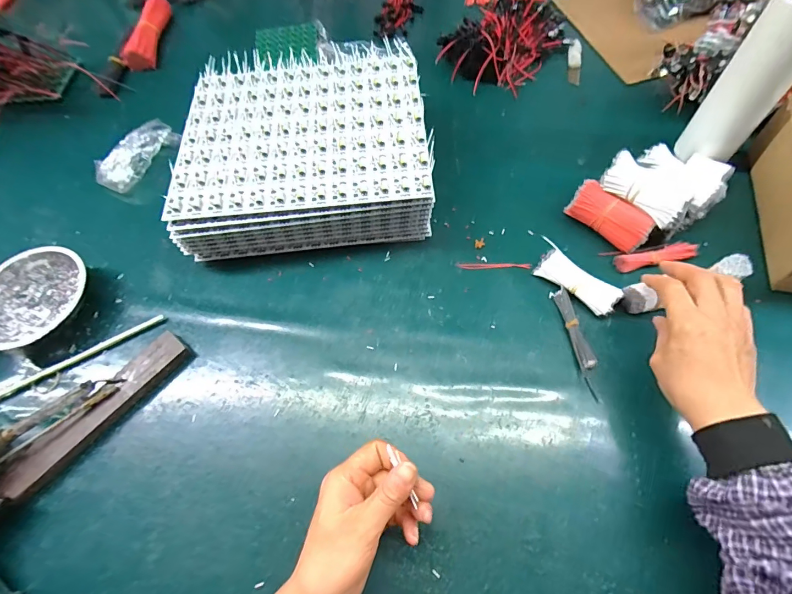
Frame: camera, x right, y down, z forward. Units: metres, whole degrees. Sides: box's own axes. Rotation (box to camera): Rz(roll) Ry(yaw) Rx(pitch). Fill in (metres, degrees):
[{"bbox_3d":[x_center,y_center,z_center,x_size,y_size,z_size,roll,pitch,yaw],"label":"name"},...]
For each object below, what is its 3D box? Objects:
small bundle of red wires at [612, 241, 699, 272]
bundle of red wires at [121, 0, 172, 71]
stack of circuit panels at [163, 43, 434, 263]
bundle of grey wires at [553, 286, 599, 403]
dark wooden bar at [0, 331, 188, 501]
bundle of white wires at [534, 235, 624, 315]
[{"bbox_3d":[0.296,-0.045,0.459,0.088,0.014,0.023,-12,62,-3],"label":"small bundle of red wires"},{"bbox_3d":[-0.410,-0.433,0.662,0.046,0.053,0.137,-2,62,3],"label":"bundle of red wires"},{"bbox_3d":[-0.111,-0.186,0.512,0.287,0.096,0.256,-7,62,0],"label":"stack of circuit panels"},{"bbox_3d":[0.191,0.046,0.419,0.014,0.015,0.118,-10,62,-2],"label":"bundle of grey wires"},{"bbox_3d":[-0.313,0.118,0.413,0.034,0.019,0.209,39,71,21],"label":"dark wooden bar"},{"bbox_3d":[0.198,-0.018,0.446,0.096,0.026,0.033,39,71,21],"label":"bundle of white wires"}]

